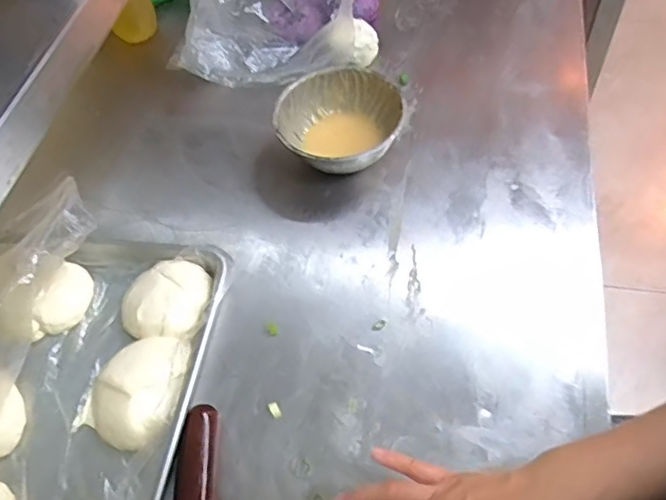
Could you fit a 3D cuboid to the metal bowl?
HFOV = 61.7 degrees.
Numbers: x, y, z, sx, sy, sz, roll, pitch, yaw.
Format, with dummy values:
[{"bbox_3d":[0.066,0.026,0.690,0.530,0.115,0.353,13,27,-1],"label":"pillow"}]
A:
[{"bbox_3d":[0.008,-0.157,0.725,0.148,0.073,0.148,-3,56,5],"label":"metal bowl"}]

